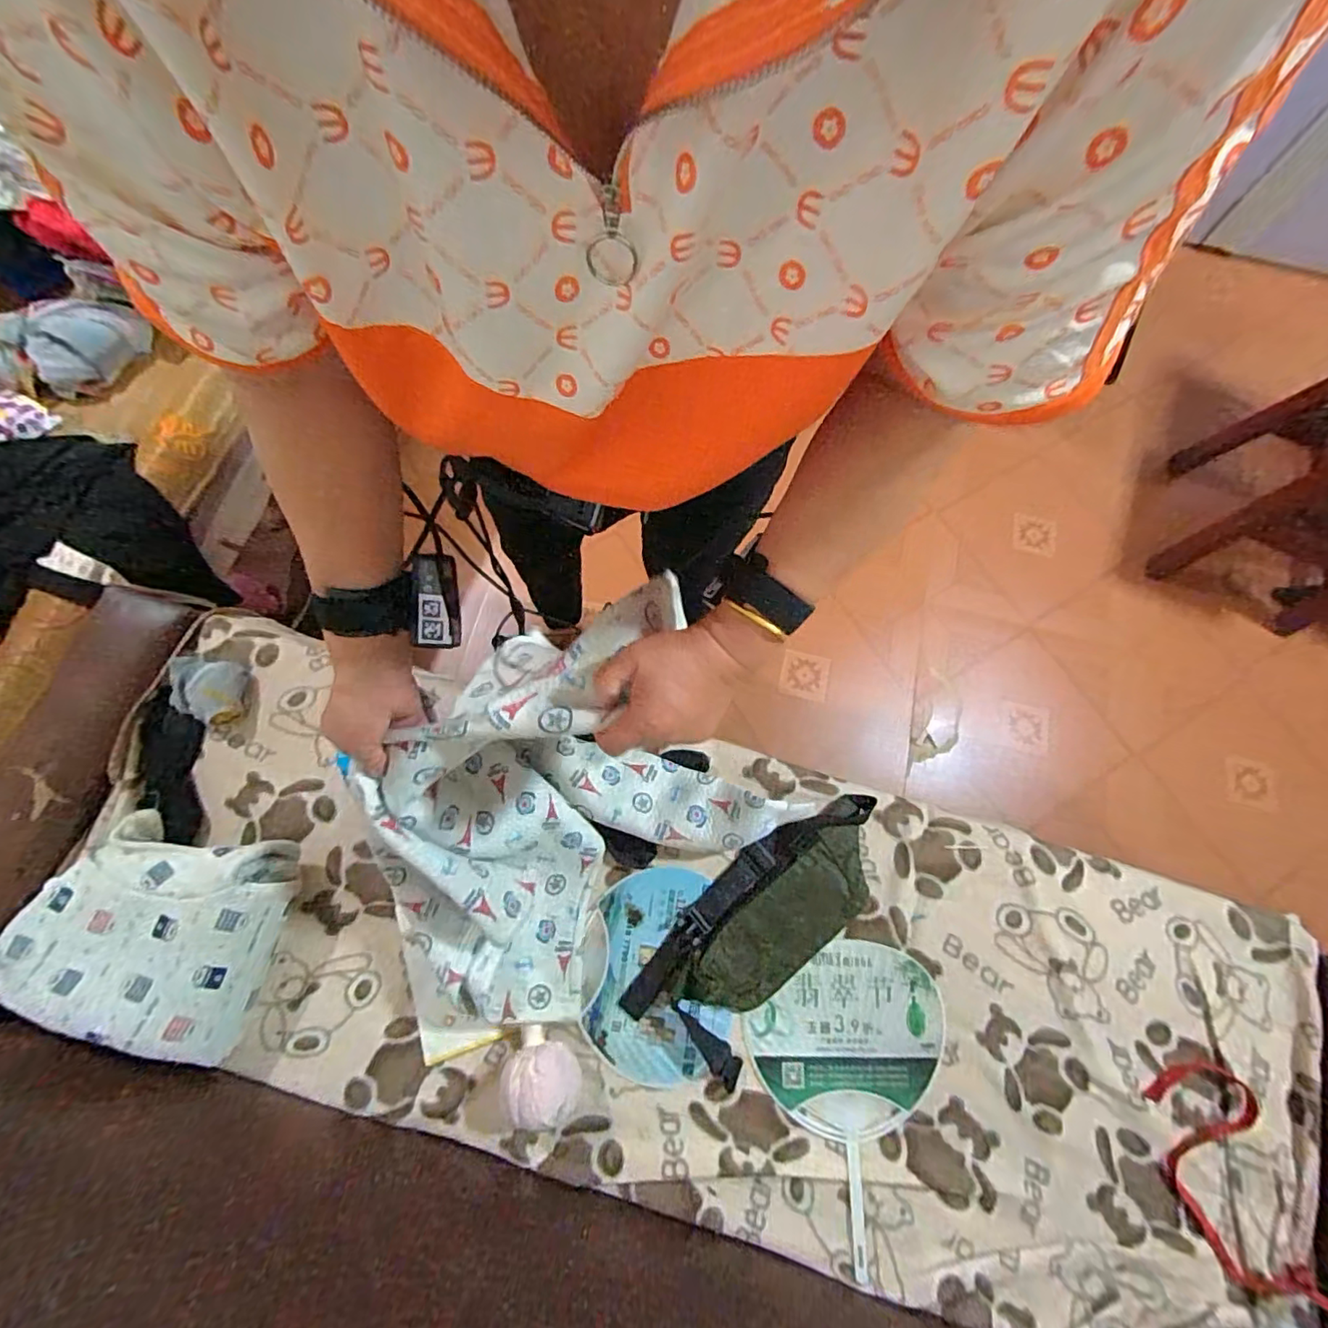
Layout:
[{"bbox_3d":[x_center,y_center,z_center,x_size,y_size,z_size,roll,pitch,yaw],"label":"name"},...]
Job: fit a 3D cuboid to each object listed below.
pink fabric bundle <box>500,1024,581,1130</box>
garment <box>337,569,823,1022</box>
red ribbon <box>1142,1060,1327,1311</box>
[{"bbox_3d":[-0.132,0.447,0.612,0.081,0.075,0.071,29,78,6],"label":"pink fabric bundle"},{"bbox_3d":[-0.116,0.143,0.549,0.375,0.313,0.341,0,77,-1],"label":"garment"},{"bbox_3d":[0.638,0.586,0.599,0.127,0.062,0.277,-18,79,-6],"label":"red ribbon"}]

